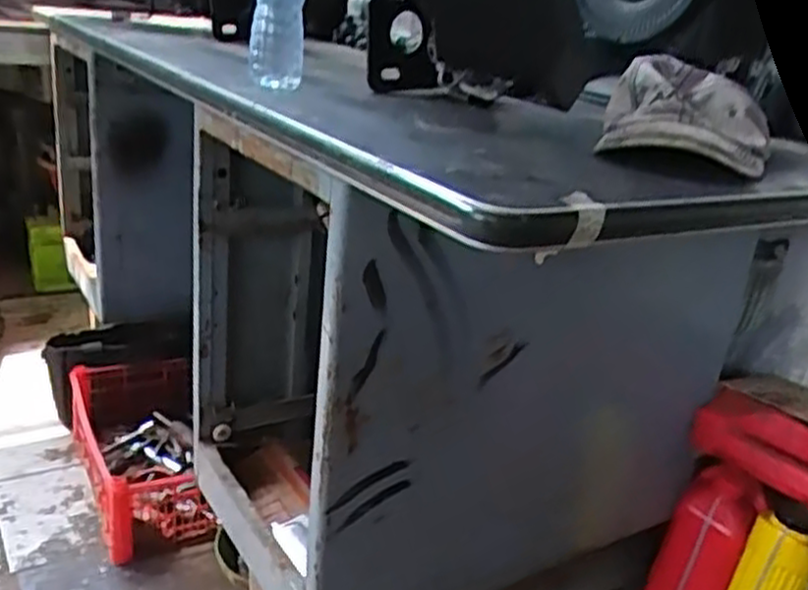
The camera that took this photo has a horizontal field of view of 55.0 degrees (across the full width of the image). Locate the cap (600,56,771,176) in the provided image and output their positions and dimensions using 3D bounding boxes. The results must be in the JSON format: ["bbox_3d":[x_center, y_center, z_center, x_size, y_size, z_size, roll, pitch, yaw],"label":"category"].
[{"bbox_3d":[0.282,-0.181,0.768,0.155,0.080,0.222,12,22,14],"label":"cap"}]

